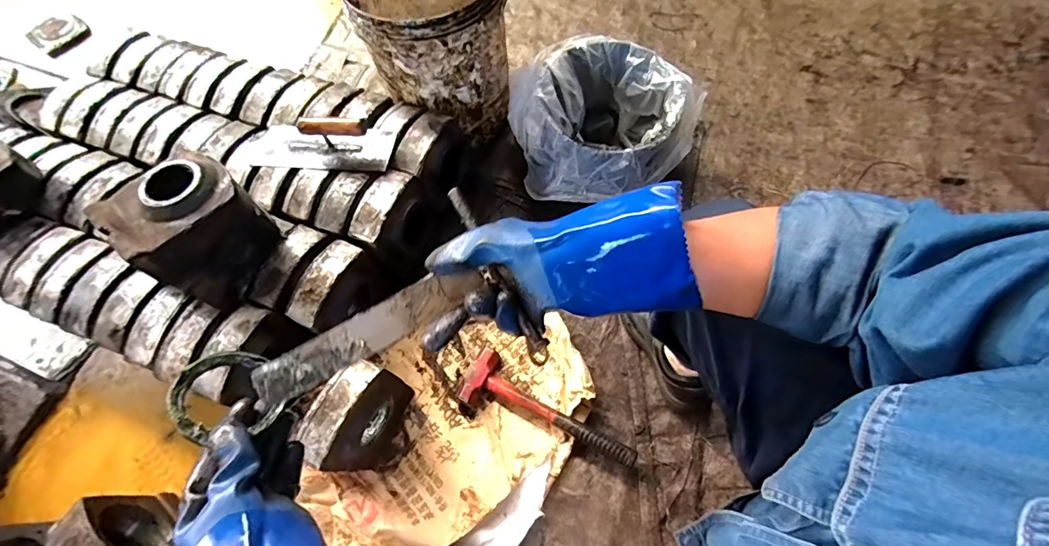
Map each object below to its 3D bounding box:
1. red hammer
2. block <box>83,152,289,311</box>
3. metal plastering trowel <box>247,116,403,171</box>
[{"bbox_3d":[0.038,0.245,0.785,0.318,0.041,0.096,26,70,15],"label":"red hammer"},{"bbox_3d":[-0.526,-0.077,0.724,0.183,0.148,0.174,29,71,16],"label":"block"},{"bbox_3d":[-0.386,-0.251,0.834,0.274,0.078,0.097,2,66,5],"label":"metal plastering trowel"}]

